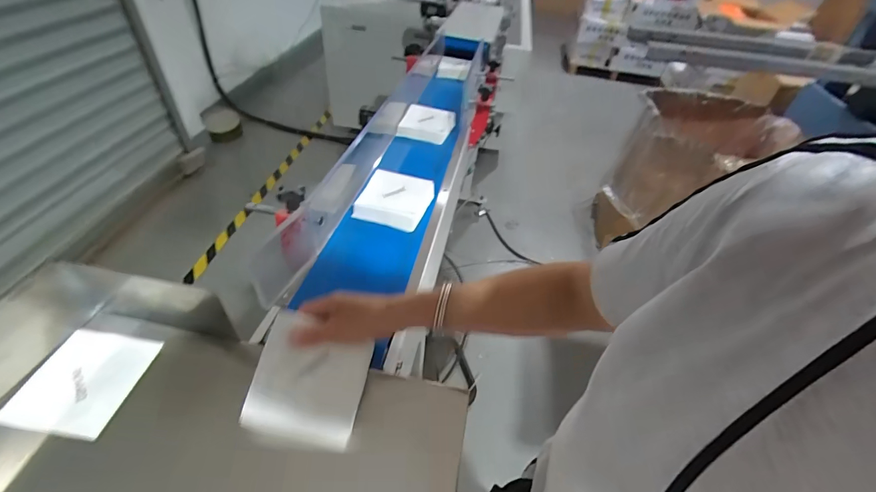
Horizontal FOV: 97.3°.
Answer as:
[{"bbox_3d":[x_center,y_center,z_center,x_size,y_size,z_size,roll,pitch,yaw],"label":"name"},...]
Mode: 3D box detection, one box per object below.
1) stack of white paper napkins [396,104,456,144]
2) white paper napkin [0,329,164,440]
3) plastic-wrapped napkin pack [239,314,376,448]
[{"bbox_3d":[-0.028,-0.311,0.985,0.125,0.039,0.122,15,44,9],"label":"stack of white paper napkins"},{"bbox_3d":[-0.413,0.154,0.447,0.118,0.010,0.115,9,47,3],"label":"white paper napkin"},{"bbox_3d":[-0.151,0.152,0.447,0.112,0.020,0.127,11,65,-1],"label":"plastic-wrapped napkin pack"}]

